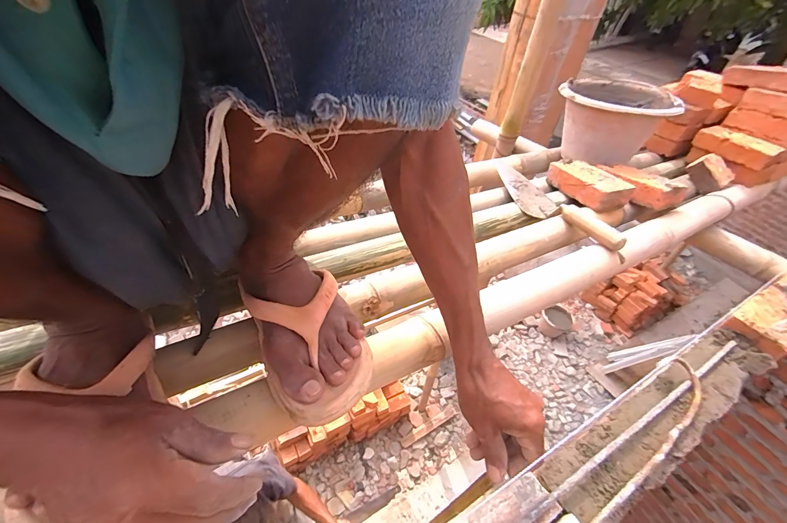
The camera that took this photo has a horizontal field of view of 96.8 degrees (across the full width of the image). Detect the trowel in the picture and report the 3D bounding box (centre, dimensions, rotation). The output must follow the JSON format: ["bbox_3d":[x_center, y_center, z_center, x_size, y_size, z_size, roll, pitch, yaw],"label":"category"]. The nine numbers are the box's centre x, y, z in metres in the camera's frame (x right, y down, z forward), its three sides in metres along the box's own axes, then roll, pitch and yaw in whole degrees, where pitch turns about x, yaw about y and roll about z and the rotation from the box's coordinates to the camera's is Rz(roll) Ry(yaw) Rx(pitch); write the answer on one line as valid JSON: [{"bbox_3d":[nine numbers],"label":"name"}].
[{"bbox_3d":[0.304,-0.119,0.687,0.079,0.053,0.324,-15,48,-21],"label":"trowel"}]

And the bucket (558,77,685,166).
[{"bbox_3d":[0.512,-0.337,0.850,0.239,0.146,0.250,21,46,14],"label":"bucket"}]

